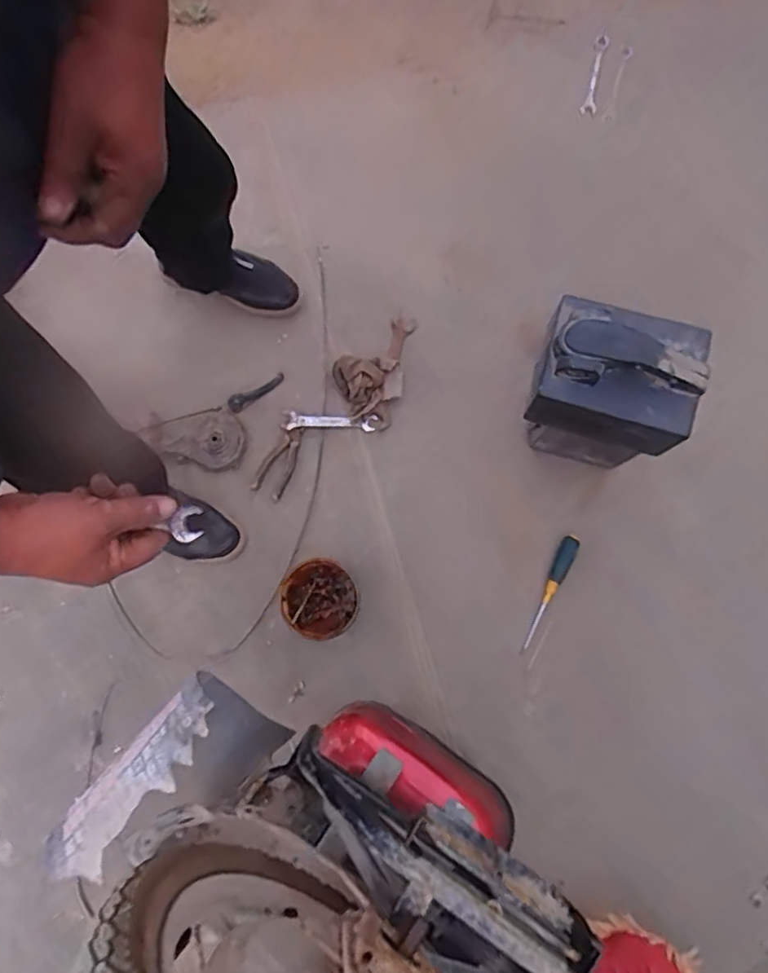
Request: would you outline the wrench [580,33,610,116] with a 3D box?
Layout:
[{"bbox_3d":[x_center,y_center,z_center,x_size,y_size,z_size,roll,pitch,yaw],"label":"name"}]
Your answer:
[{"bbox_3d":[0.466,-0.911,1.351,0.032,0.011,0.211,14,78,2],"label":"wrench"}]

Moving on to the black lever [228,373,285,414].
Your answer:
[{"bbox_3d":[-0.238,-0.176,1.153,0.115,0.012,0.036,-30,80,-7],"label":"black lever"}]

